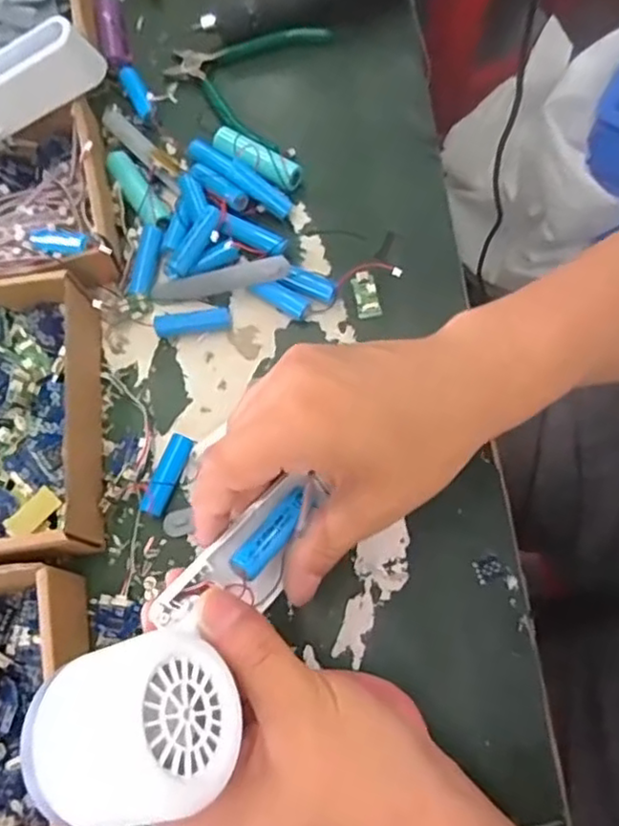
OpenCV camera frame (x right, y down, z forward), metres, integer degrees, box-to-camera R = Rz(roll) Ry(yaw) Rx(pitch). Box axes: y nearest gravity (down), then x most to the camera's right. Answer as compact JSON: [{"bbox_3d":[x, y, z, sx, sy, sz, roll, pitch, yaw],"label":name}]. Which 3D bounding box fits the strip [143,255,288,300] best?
[{"bbox_3d":[-0.059,-0.086,0.431,0.096,0.018,0.011,-8,72,14],"label":"strip"}]

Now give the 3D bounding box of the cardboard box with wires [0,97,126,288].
[{"bbox_3d":[-0.217,-0.137,0.440,0.166,0.053,0.144,-13,71,-1],"label":"cardboard box with wires"}]

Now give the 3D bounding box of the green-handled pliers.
[{"bbox_3d":[-0.055,-0.253,0.490,0.109,0.018,0.108,22,74,10],"label":"green-handled pliers"}]

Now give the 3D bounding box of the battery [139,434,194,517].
[{"bbox_3d":[-0.085,0.038,0.397,0.014,0.015,0.049,21,74,10],"label":"battery"}]

